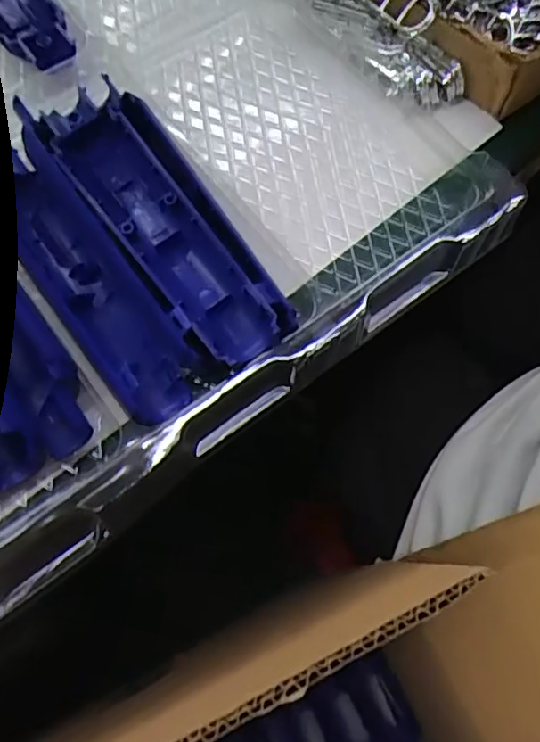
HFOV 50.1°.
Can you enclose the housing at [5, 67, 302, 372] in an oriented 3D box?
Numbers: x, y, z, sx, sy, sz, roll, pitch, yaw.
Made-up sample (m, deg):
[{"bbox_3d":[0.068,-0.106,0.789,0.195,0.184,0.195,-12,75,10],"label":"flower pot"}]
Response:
[{"bbox_3d":[-0.050,-0.070,0.281,0.048,0.031,0.165,-34,74,-13],"label":"housing"}]

